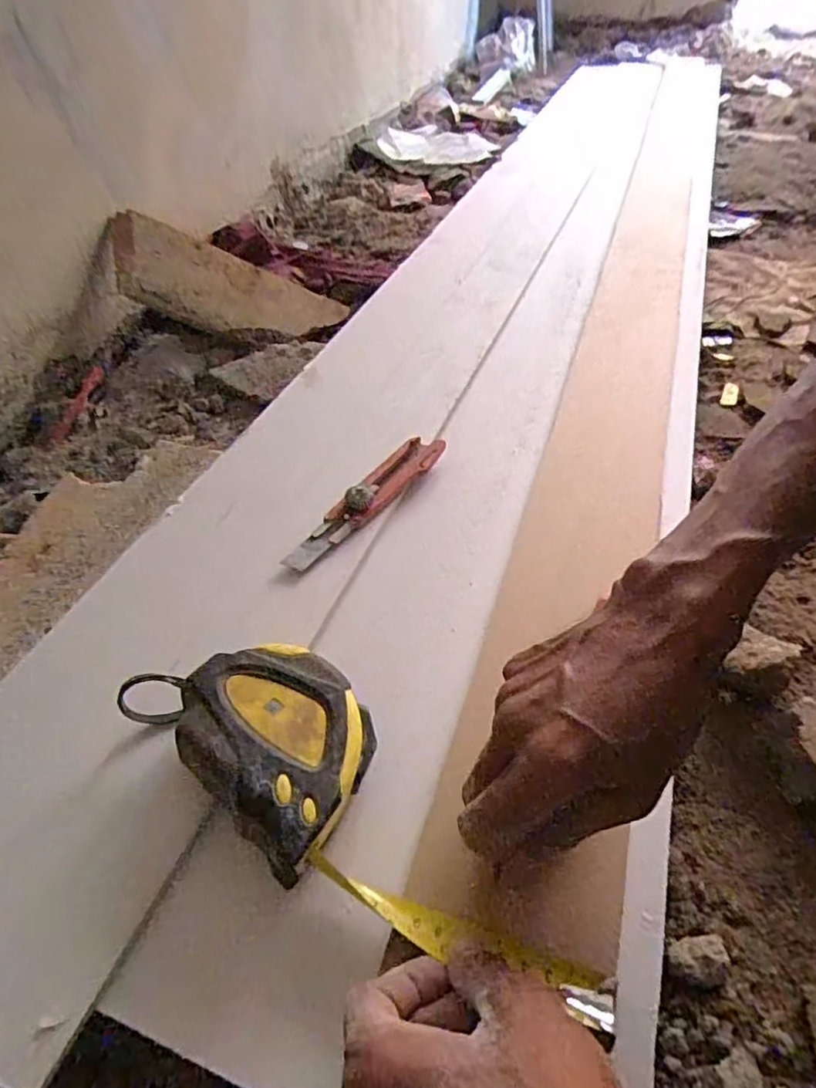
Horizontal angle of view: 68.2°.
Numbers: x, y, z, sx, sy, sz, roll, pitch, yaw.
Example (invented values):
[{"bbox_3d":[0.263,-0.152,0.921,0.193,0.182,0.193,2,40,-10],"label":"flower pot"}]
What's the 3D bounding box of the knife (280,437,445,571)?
[{"bbox_3d":[-0.029,-0.037,0.482,0.029,0.027,0.177,25,53,27],"label":"knife"}]

